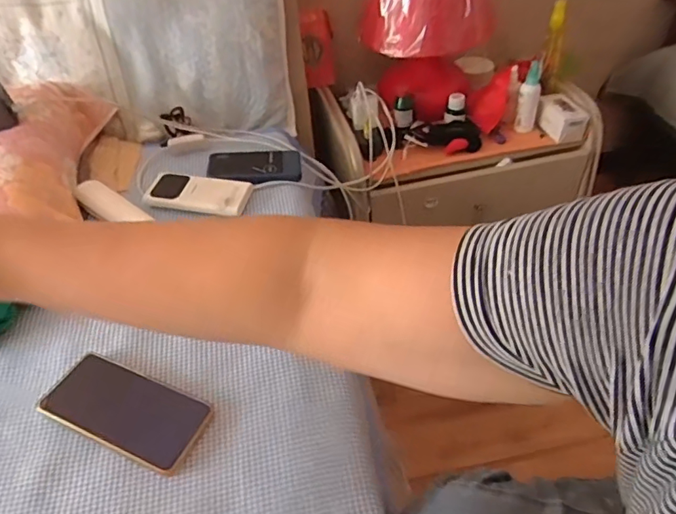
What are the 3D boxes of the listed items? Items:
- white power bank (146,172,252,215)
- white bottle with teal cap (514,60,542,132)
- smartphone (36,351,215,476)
[{"bbox_3d":[-0.207,-0.093,0.744,0.147,0.018,0.077,6,45,10],"label":"white power bank"},{"bbox_3d":[0.378,-0.312,0.998,0.042,0.123,0.040,13,47,16],"label":"white bottle with teal cap"},{"bbox_3d":[-0.214,0.152,0.512,0.163,0.007,0.077,21,49,12],"label":"smartphone"}]

